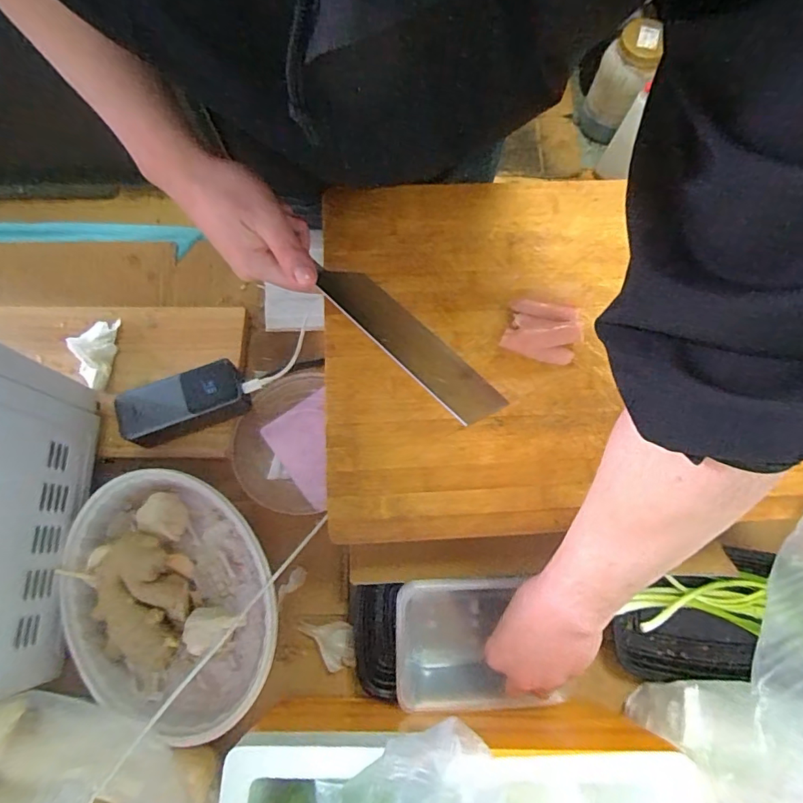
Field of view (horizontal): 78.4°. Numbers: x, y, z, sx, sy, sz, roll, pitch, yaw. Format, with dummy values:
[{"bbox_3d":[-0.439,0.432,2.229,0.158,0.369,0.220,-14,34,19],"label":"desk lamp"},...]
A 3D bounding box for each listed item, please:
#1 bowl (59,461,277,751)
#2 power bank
[{"bbox_3d":[-0.229,0.193,0.495,0.199,0.058,0.260,-26,78,-7],"label":"bowl"},{"bbox_3d":[-0.235,0.004,0.549,0.138,0.057,0.063,-22,77,-7],"label":"power bank"}]

